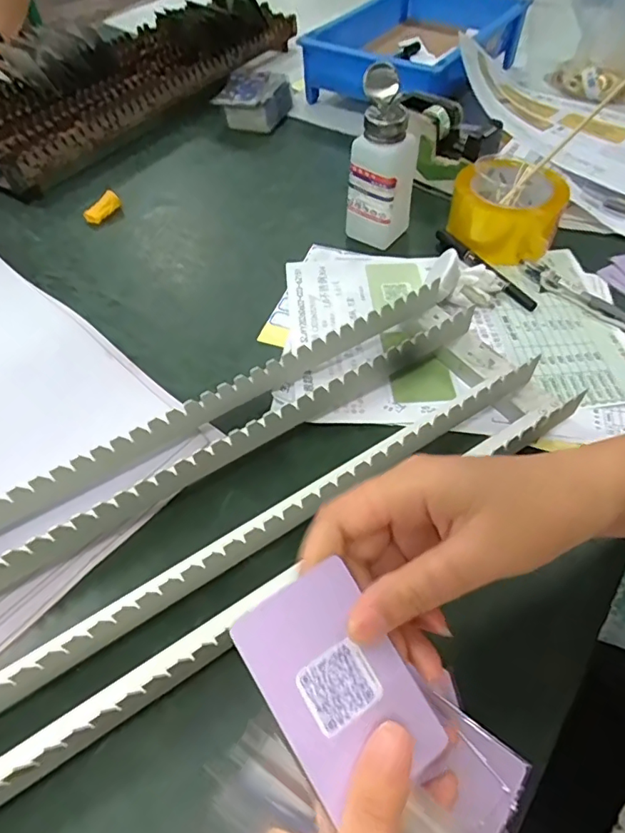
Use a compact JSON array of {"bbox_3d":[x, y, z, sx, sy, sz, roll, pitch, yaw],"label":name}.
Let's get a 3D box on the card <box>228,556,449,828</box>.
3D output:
[{"bbox_3d":[0.011,0.105,0.206,0.054,0.004,0.083,-29,80,-23],"label":"card"}]

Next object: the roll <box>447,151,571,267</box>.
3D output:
[{"bbox_3d":[0.203,-0.218,0.551,0.105,0.074,0.105,-1,53,1],"label":"roll"}]

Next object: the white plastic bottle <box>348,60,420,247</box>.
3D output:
[{"bbox_3d":[0.072,-0.247,0.518,0.062,0.146,0.063,18,56,15],"label":"white plastic bottle"}]

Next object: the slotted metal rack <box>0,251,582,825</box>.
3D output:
[{"bbox_3d":[-0.068,0.054,0.354,0.597,0.047,0.194,-31,58,-20],"label":"slotted metal rack"}]

